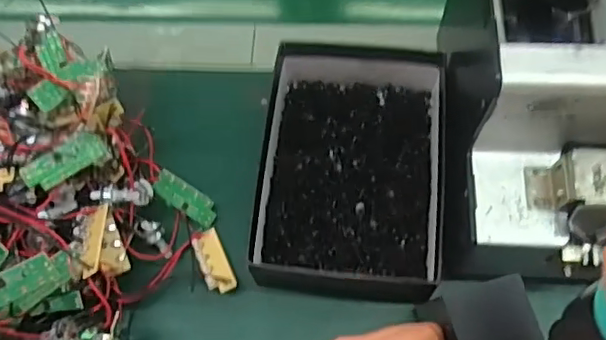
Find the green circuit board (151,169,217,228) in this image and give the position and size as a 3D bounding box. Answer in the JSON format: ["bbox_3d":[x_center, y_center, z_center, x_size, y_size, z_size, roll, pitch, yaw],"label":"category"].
[{"bbox_3d":[-0.079,0.019,0.399,0.048,0.005,0.018,37,72,1],"label":"green circuit board"}]

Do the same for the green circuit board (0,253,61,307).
[{"bbox_3d":[-0.158,0.063,0.317,0.047,0.019,0.007,-29,26,-13],"label":"green circuit board"}]

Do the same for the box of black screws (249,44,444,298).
[{"bbox_3d":[0.032,-0.003,0.391,0.118,0.047,0.166,4,66,4],"label":"box of black screws"}]

